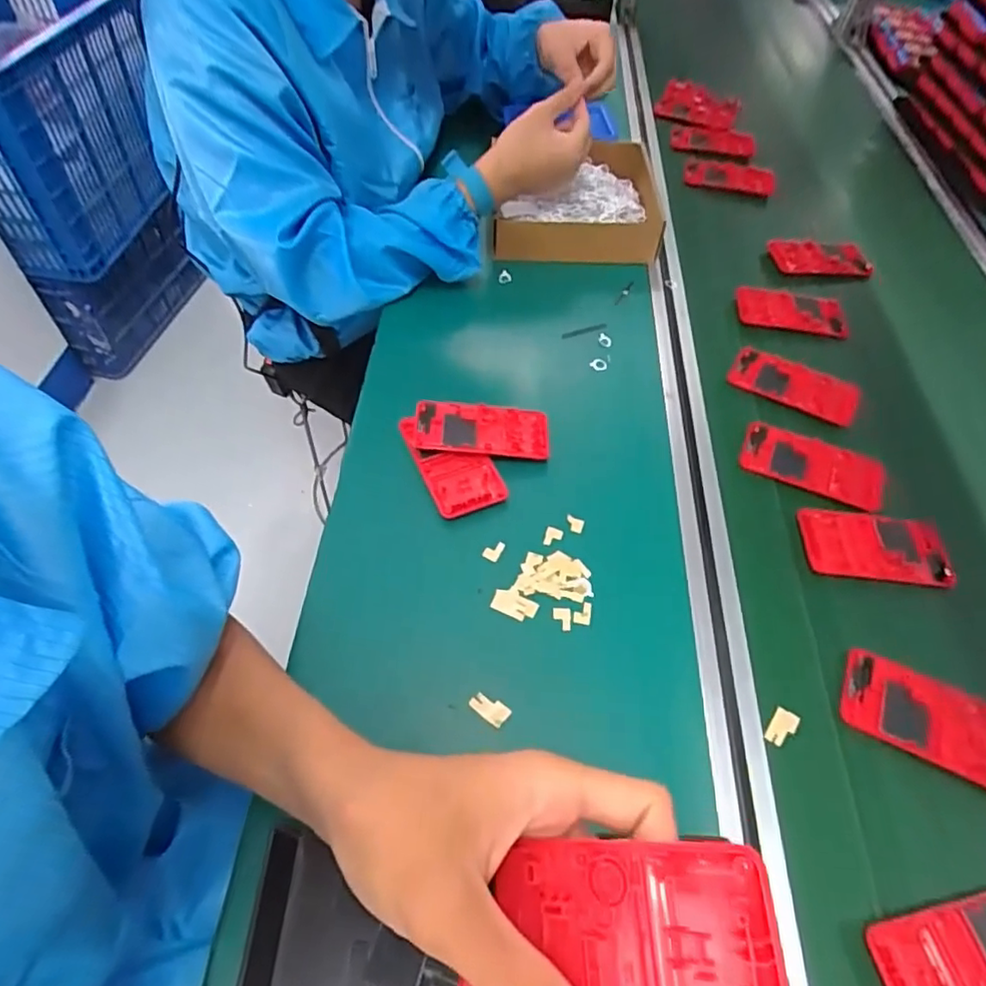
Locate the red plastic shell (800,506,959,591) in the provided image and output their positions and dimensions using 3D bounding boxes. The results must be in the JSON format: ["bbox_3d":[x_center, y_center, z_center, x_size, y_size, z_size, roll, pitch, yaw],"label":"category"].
[{"bbox_3d":[0.321,0.042,0.511,0.119,0.015,0.066,4,55,-1],"label":"red plastic shell"}]

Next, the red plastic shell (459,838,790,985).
[{"bbox_3d":[0.038,0.156,0.209,0.115,0.012,0.061,-15,61,25],"label":"red plastic shell"}]

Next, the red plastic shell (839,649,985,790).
[{"bbox_3d":[0.316,0.163,0.432,0.125,0.009,0.064,22,57,11],"label":"red plastic shell"}]

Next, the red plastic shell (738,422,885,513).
[{"bbox_3d":[0.297,-0.027,0.557,0.127,0.011,0.058,23,57,12],"label":"red plastic shell"}]

